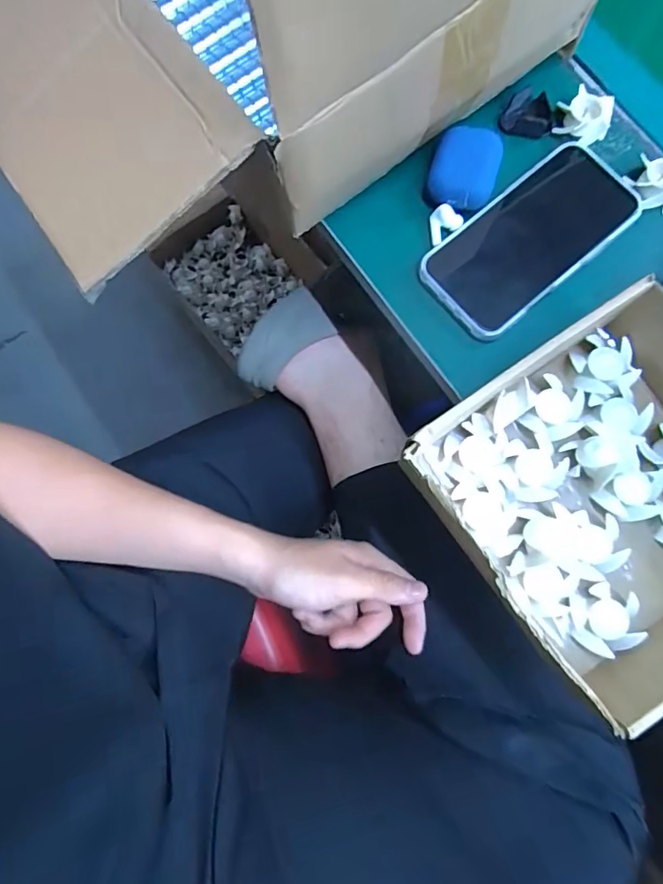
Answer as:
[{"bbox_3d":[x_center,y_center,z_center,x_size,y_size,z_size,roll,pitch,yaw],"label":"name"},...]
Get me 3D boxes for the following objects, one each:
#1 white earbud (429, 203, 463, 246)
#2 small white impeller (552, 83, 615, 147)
[{"bbox_3d":[0.089,-0.169,0.393,0.023,0.020,0.020,-7,78,-2],"label":"white earbud"},{"bbox_3d":[0.201,-0.259,0.402,0.044,0.017,0.039,18,79,4],"label":"small white impeller"}]

